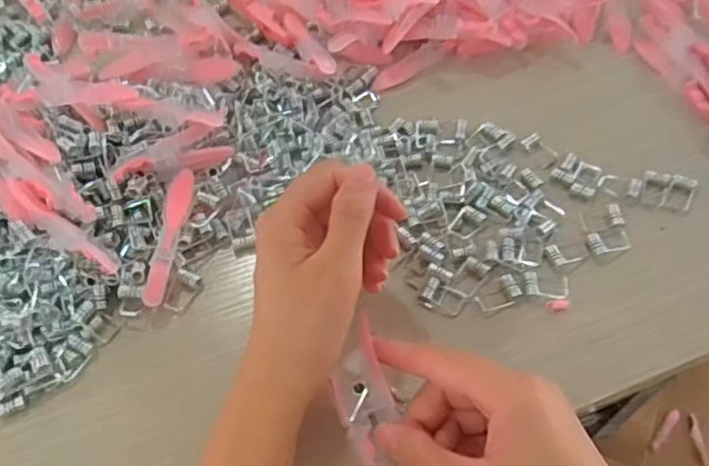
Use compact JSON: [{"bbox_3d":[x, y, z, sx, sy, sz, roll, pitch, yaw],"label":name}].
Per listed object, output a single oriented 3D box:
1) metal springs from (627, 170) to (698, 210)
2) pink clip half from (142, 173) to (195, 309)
[{"bbox_3d":[0.177,-0.026,0.383,0.035,0.006,0.021,13,61,10],"label":"metal springs"},{"bbox_3d":[-0.102,0.002,0.366,0.010,0.008,0.076,8,73,7],"label":"pink clip half"}]

